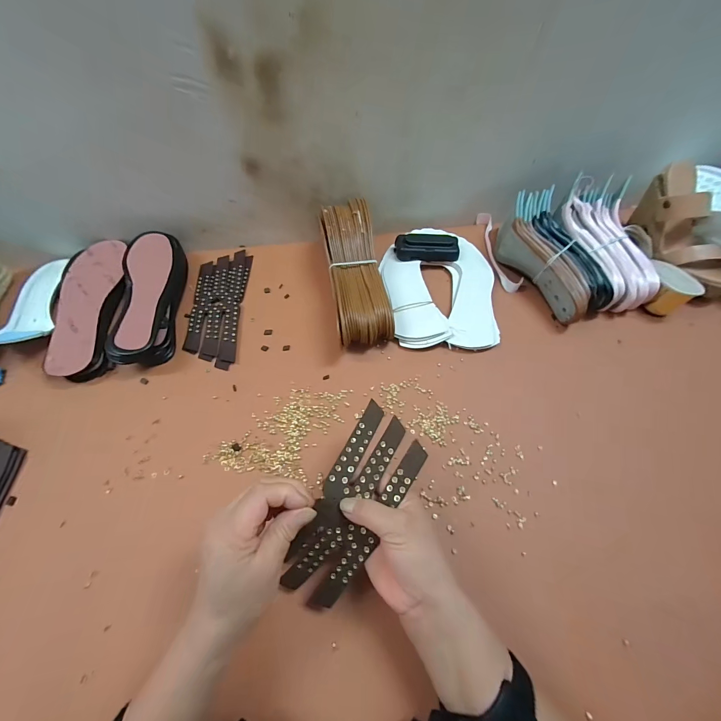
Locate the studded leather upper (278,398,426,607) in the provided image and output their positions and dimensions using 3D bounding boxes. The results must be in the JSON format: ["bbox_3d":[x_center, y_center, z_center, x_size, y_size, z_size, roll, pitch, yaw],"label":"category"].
[{"bbox_3d":[-0.003,0.135,0.293,0.069,0.040,0.177,26,79,11],"label":"studded leather upper"}]

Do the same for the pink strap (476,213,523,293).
[{"bbox_3d":[0.248,-0.201,0.578,0.037,0.020,0.198,-1,60,-4],"label":"pink strap"}]

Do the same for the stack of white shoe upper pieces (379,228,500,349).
[{"bbox_3d":[0.126,-0.123,0.517,0.173,0.030,0.232,2,60,-2],"label":"stack of white shoe upper pieces"}]

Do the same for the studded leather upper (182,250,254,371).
[{"bbox_3d":[-0.220,-0.088,0.492,0.074,0.008,0.221,-1,60,-4],"label":"studded leather upper"}]

